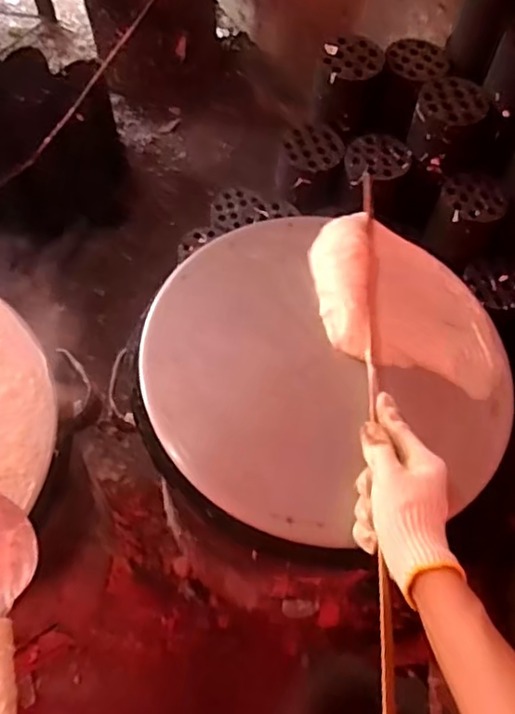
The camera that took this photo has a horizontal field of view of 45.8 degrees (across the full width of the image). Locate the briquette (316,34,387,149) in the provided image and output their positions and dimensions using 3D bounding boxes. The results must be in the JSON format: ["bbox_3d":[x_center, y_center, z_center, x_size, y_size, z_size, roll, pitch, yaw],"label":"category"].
[{"bbox_3d":[0.143,-0.406,0.925,0.108,0.105,0.088,32,63,12],"label":"briquette"}]

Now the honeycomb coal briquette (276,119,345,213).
[{"bbox_3d":[0.083,-0.293,0.960,0.109,0.089,0.103,8,61,-1],"label":"honeycomb coal briquette"}]

